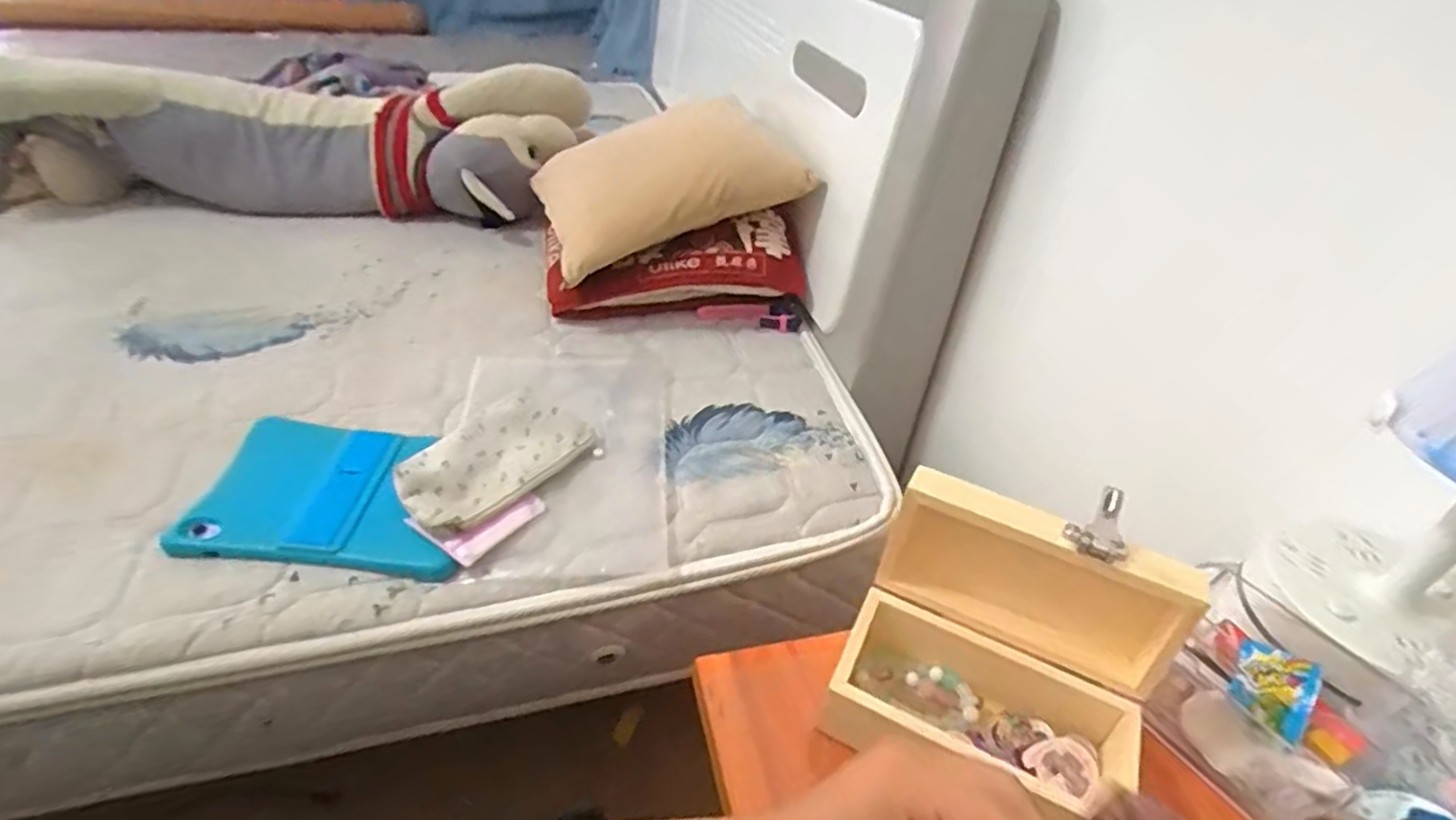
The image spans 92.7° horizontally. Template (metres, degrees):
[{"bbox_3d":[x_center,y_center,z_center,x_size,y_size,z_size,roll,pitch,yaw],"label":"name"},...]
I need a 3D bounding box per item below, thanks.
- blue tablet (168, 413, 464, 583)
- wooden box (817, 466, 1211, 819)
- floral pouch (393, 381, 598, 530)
[{"bbox_3d":[-0.391,0.086,0.706,0.267,0.031,0.174,9,37,3],"label":"blue tablet"},{"bbox_3d":[0.143,0.124,0.356,0.150,0.132,0.096,16,38,12],"label":"wooden box"},{"bbox_3d":[-0.243,0.046,0.737,0.111,0.015,0.208,37,46,13],"label":"floral pouch"}]

